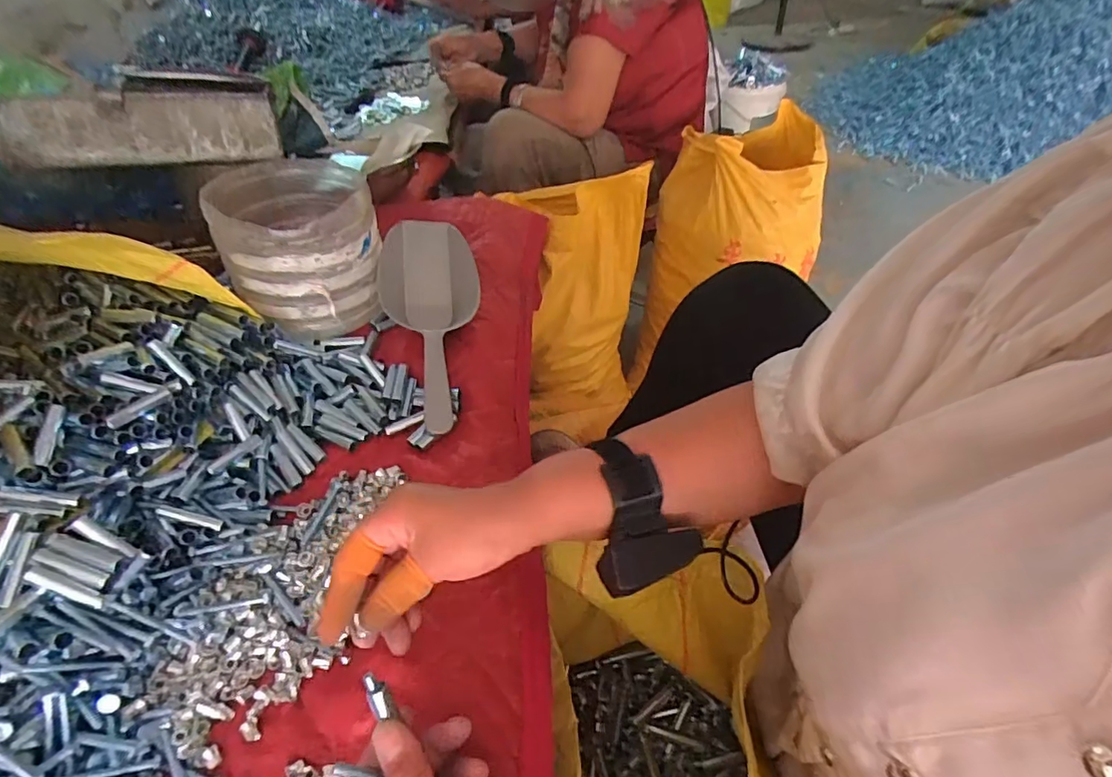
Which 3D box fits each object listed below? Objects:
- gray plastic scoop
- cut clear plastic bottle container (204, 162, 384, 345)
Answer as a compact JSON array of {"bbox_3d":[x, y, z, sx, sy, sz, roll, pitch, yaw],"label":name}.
[{"bbox_3d":[-0.134,-0.073,0.591,0.105,0.049,0.281,-8,60,-6],"label":"gray plastic scoop"},{"bbox_3d":[-0.267,-0.149,0.585,0.145,0.148,0.151,-20,48,-15],"label":"cut clear plastic bottle container"}]

